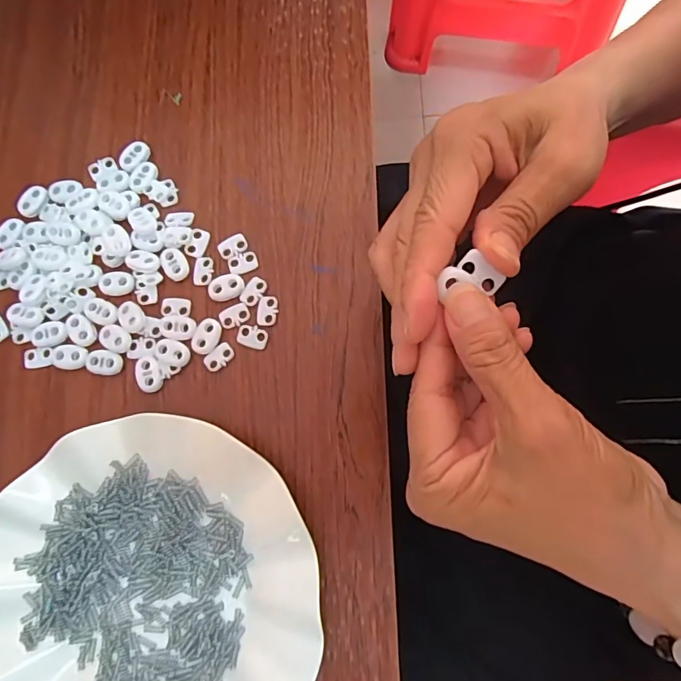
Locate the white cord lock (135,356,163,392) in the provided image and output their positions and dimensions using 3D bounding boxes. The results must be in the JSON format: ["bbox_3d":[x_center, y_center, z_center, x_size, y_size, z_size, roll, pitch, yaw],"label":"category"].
[{"bbox_3d":[-0.119,0.021,0.295,0.016,0.004,0.022,-14,78,-3],"label":"white cord lock"}]

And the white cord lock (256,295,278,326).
[{"bbox_3d":[-0.046,-0.019,0.299,0.012,0.004,0.019,5,77,1],"label":"white cord lock"}]

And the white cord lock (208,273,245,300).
[{"bbox_3d":[-0.072,-0.034,0.304,0.022,0.004,0.015,-10,77,-2],"label":"white cord lock"}]

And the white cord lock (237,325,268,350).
[{"bbox_3d":[-0.055,-0.002,0.297,0.019,0.004,0.014,8,77,2],"label":"white cord lock"}]

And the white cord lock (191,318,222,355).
[{"bbox_3d":[-0.083,-0.003,0.297,0.016,0.004,0.023,29,79,6],"label":"white cord lock"}]

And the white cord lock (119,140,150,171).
[{"bbox_3d":[-0.139,-0.125,0.326,0.022,0.006,0.015,-43,81,-9],"label":"white cord lock"}]

